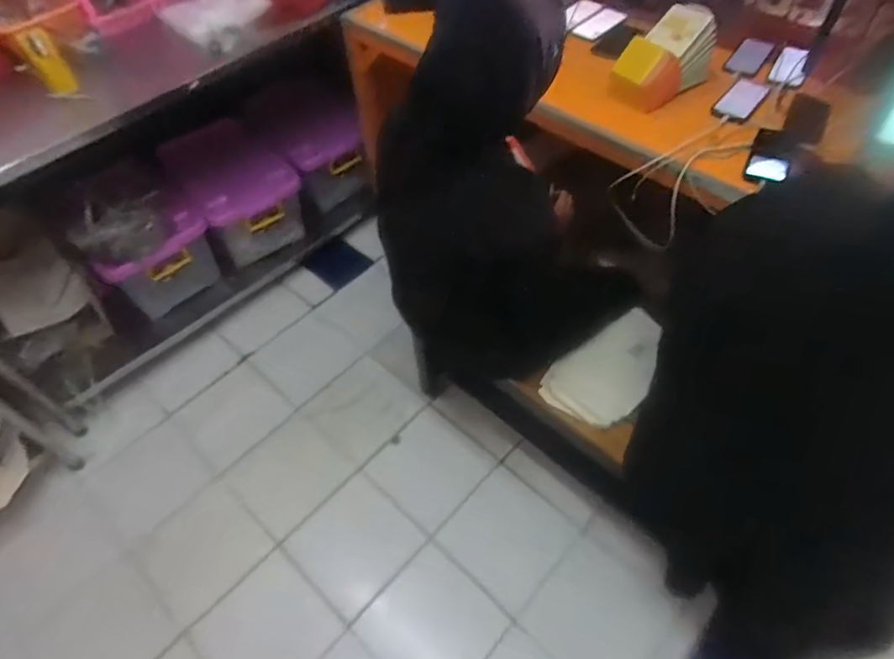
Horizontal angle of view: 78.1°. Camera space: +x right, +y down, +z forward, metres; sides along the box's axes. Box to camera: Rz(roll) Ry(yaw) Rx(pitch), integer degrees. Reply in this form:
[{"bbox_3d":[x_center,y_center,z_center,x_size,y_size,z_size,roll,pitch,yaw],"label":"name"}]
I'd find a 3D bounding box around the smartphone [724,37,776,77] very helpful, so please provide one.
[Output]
[{"bbox_3d":[0.794,-0.717,1.450,0.089,0.011,0.143,29,72,34],"label":"smartphone"}]

